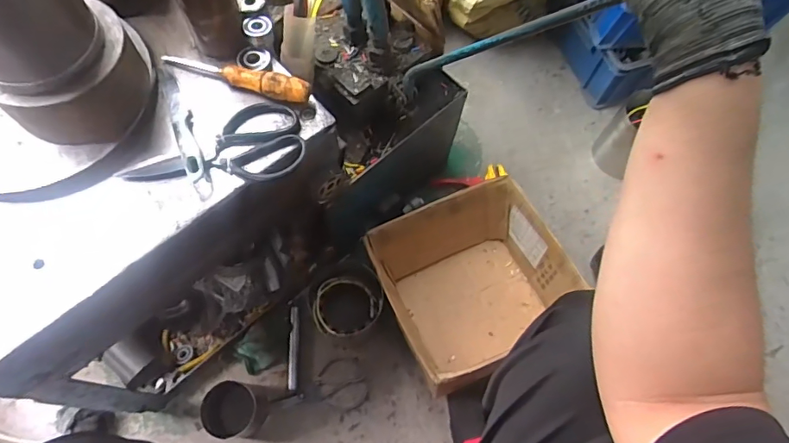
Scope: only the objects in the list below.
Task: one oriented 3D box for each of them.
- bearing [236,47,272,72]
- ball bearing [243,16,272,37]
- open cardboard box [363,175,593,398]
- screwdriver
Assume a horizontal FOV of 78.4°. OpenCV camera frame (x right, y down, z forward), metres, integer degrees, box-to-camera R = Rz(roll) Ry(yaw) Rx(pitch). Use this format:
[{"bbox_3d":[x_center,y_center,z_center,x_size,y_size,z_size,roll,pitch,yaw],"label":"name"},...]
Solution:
[{"bbox_3d":[-0.174,-0.202,0.601,0.040,0.009,0.040,-18,69,-10],"label":"bearing"},{"bbox_3d":[-0.171,-0.244,0.603,0.030,0.010,0.028,1,67,-3],"label":"ball bearing"},{"bbox_3d":[0.131,0.109,0.877,0.290,0.167,0.281,-22,70,-12],"label":"open cardboard box"},{"bbox_3d":[-0.191,-0.176,0.583,0.188,0.024,0.024,17,67,11],"label":"screwdriver"}]

